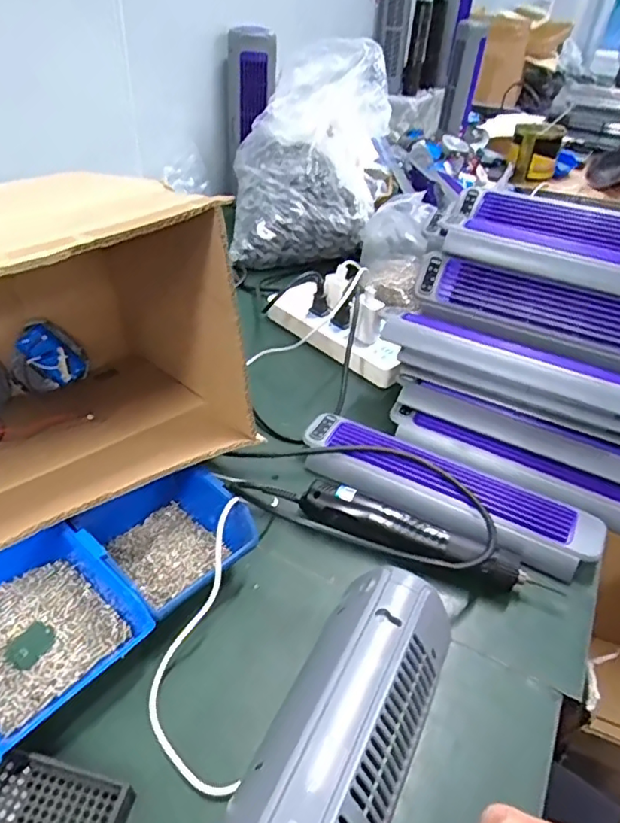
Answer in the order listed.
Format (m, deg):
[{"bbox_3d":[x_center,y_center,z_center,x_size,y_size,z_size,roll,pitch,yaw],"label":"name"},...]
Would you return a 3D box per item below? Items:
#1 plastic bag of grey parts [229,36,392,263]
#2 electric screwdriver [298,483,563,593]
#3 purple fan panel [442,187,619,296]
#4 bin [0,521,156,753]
[{"bbox_3d":[-0.001,-0.418,0.930,0.243,0.281,0.222,5,39,0],"label":"plastic bag of grey parts"},{"bbox_3d":[0.102,0.114,0.510,0.224,0.031,0.032,17,40,14],"label":"electric screwdriver"},{"bbox_3d":[0.299,-0.183,0.613,0.313,0.036,0.163,20,41,18],"label":"purple fan panel"},{"bbox_3d":[-0.197,0.151,0.404,0.120,0.054,0.127,-29,50,-35],"label":"bin"}]

